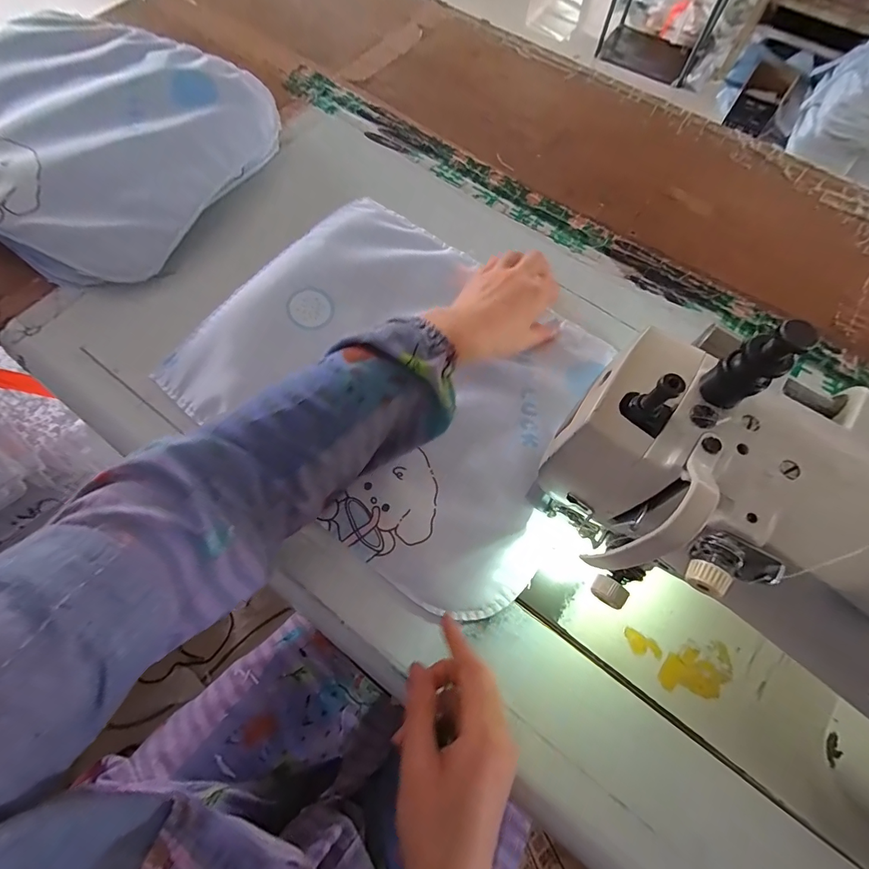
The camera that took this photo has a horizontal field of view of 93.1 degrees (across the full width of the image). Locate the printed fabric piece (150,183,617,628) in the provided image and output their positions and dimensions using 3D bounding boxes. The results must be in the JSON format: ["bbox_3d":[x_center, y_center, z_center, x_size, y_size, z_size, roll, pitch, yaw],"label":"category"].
[{"bbox_3d":[-0.033,-0.058,0.402,0.390,0.051,0.323,37,72,12],"label":"printed fabric piece"}]

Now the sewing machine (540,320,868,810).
[{"bbox_3d":[0.283,0.156,0.222,0.523,0.244,0.145,35,72,11],"label":"sewing machine"}]

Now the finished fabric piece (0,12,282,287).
[{"bbox_3d":[-0.430,-0.371,0.493,0.405,0.053,0.341,29,76,1],"label":"finished fabric piece"}]

